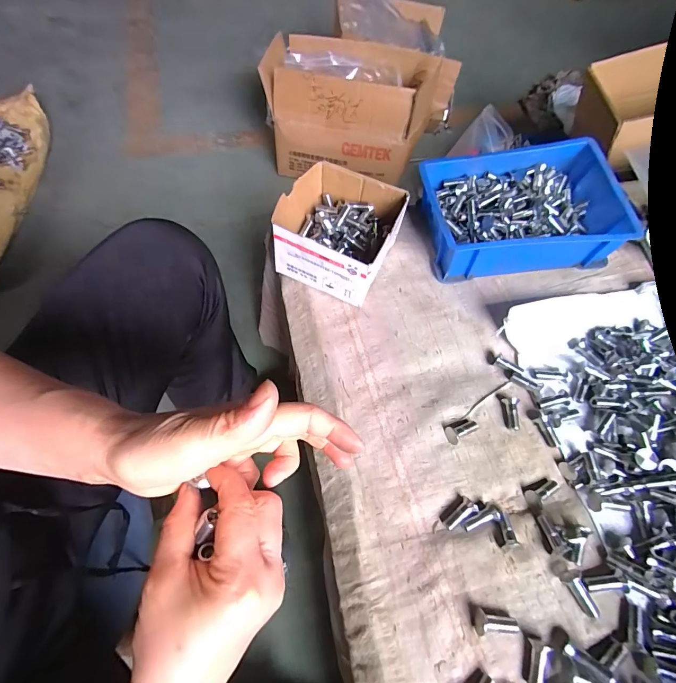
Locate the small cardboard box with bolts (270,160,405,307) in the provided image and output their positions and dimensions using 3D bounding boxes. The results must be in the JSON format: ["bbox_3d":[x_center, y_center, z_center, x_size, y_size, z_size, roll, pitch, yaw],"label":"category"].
[{"bbox_3d":[0.000,-0.141,0.506,0.139,0.094,0.148,23,60,9],"label":"small cardboard box with bolts"}]

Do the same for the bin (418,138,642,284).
[{"bbox_3d":[0.252,-0.176,0.529,0.252,0.096,0.167,-2,60,-6],"label":"bin"}]

